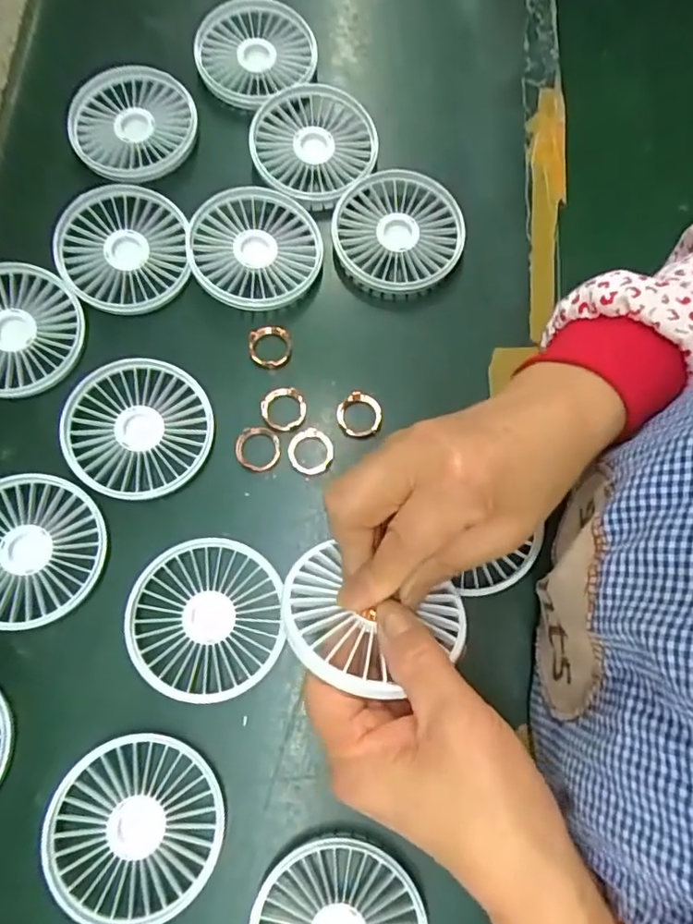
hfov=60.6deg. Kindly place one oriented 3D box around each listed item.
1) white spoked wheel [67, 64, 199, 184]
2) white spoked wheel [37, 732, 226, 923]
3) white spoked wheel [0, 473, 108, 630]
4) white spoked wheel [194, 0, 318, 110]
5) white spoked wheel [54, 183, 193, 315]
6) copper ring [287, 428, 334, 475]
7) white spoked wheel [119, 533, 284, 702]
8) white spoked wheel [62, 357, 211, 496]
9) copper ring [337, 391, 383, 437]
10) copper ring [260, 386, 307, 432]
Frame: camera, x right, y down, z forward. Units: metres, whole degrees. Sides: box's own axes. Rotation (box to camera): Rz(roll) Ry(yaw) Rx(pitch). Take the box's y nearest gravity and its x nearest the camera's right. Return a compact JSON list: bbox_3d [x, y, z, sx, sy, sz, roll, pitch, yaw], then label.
[{"bbox_3d":[-0.148,-0.233,0.413,0.083,0.018,0.083,0,75,0],"label":"white spoked wheel"},{"bbox_3d":[-0.110,0.190,0.309,0.085,0.013,0.086,0,75,0],"label":"white spoked wheel"},{"bbox_3d":[-0.186,0.051,0.343,0.085,0.014,0.084,0,75,0],"label":"white spoked wheel"},{"bbox_3d":[-0.067,-0.299,0.431,0.084,0.021,0.072,-40,79,-10],"label":"white spoked wheel"},{"bbox_3d":[-0.148,-0.140,0.391,0.082,0.012,0.086,0,75,0],"label":"white spoked wheel"},{"bbox_3d":[-0.022,-0.006,0.369,0.028,0.005,0.028,0,75,0],"label":"copper ring"},{"bbox_3d":[-0.080,0.089,0.340,0.084,0.013,0.085,0,75,0],"label":"white spoked wheel"},{"bbox_3d":[-0.128,-0.021,0.363,0.085,0.011,0.085,0,75,0],"label":"white spoked wheel"},{"bbox_3d":[0.008,-0.030,0.377,0.028,0.005,0.028,0,75,0],"label":"copper ring"},{"bbox_3d":[-0.040,-0.034,0.377,0.028,0.008,0.029,0,75,0],"label":"copper ring"}]

